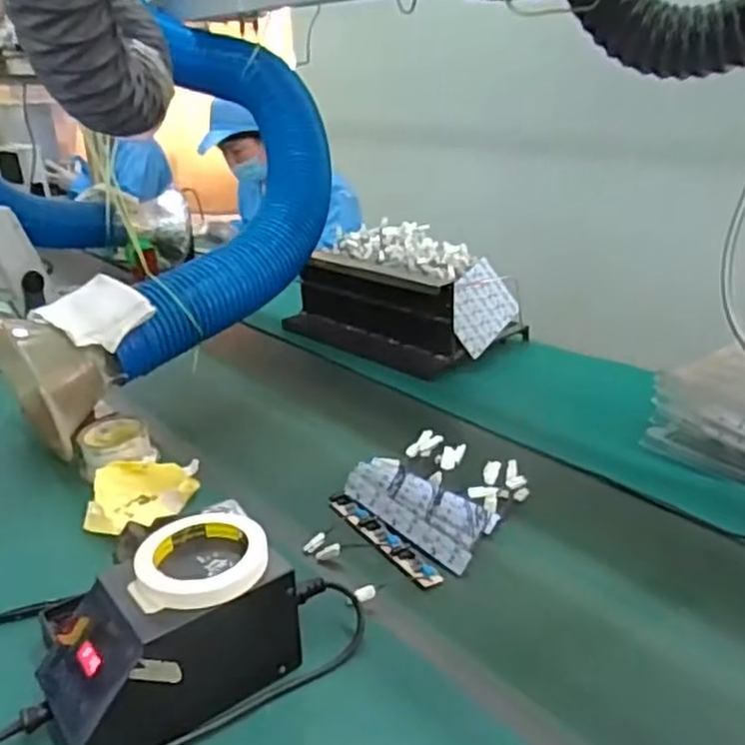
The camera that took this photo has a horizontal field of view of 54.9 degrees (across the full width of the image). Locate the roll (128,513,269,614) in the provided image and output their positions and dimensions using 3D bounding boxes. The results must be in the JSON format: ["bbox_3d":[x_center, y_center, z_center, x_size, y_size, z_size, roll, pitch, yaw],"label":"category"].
[{"bbox_3d":[-0.137,0.147,0.574,0.103,0.019,0.103,-1,23,0],"label":"roll"}]

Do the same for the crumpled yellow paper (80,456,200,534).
[{"bbox_3d":[-0.264,0.140,0.837,0.119,0.041,0.106,-3,23,-6],"label":"crumpled yellow paper"}]

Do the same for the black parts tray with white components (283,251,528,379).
[{"bbox_3d":[0.045,-0.137,1.353,0.413,0.183,0.259,17,28,37],"label":"black parts tray with white components"}]

